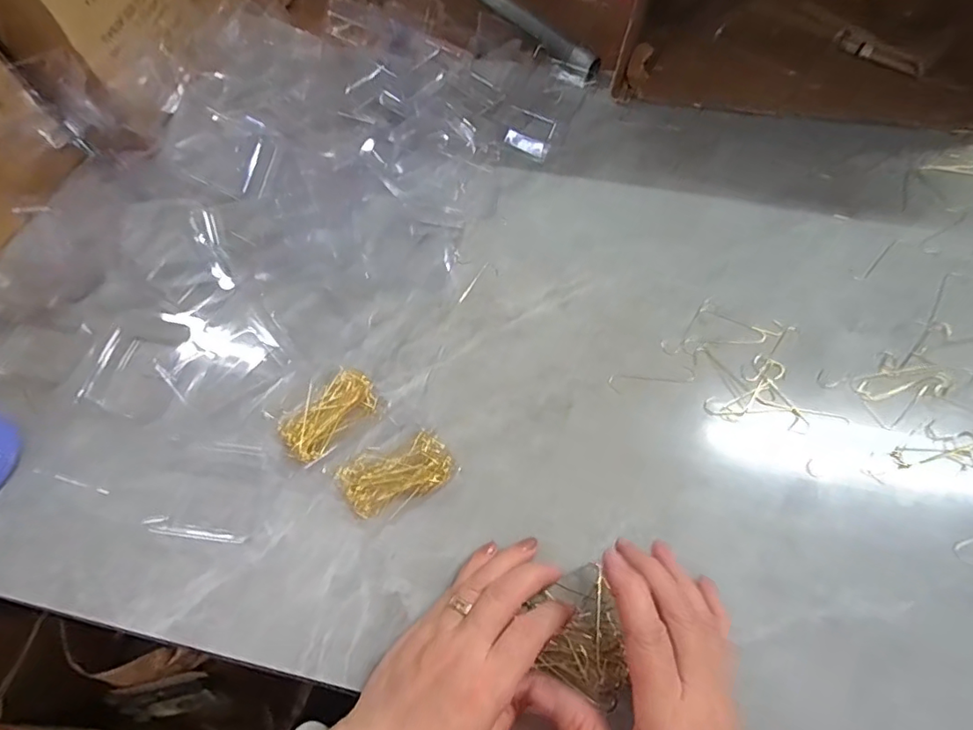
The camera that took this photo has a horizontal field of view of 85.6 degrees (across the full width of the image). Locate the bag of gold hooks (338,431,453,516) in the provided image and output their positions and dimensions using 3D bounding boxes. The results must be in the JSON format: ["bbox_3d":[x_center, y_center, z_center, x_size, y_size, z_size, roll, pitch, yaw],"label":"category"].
[{"bbox_3d":[-0.061,0.073,0.355,0.071,0.013,0.046,-27,64,-12],"label":"bag of gold hooks"}]

